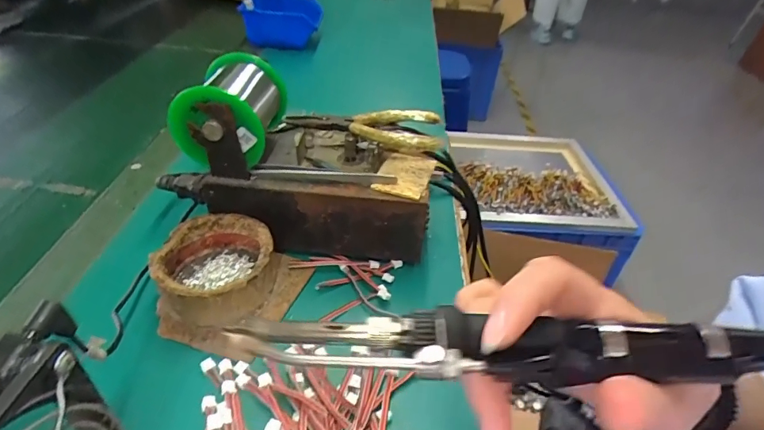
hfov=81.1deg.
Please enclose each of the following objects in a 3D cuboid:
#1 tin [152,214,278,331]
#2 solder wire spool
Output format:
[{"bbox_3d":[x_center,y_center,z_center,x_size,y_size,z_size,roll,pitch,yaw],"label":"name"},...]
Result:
[{"bbox_3d":[-0.126,0.038,0.339,0.080,0.040,0.084,4,38,-3],"label":"tin"},{"bbox_3d":[-0.119,-0.087,0.356,0.070,0.059,0.080,6,38,0],"label":"solder wire spool"}]

